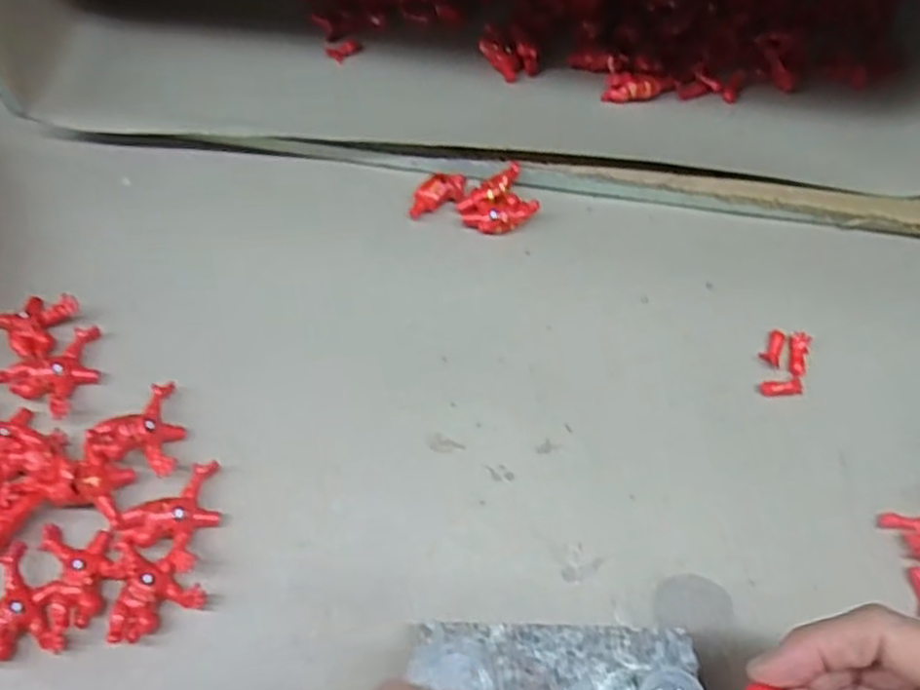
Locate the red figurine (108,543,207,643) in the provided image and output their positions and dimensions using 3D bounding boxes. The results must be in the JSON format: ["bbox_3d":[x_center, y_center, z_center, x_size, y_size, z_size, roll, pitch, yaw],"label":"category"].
[{"bbox_3d":[-0.128,0.103,0.307,0.035,0.014,0.039,-10,63,-7],"label":"red figurine"}]

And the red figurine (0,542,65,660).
[{"bbox_3d":[-0.185,0.107,0.302,0.035,0.017,0.046,-7,63,-6],"label":"red figurine"}]

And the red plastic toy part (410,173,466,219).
[{"bbox_3d":[-0.013,-0.087,0.410,0.035,0.010,0.016,-20,65,-12],"label":"red plastic toy part"}]

